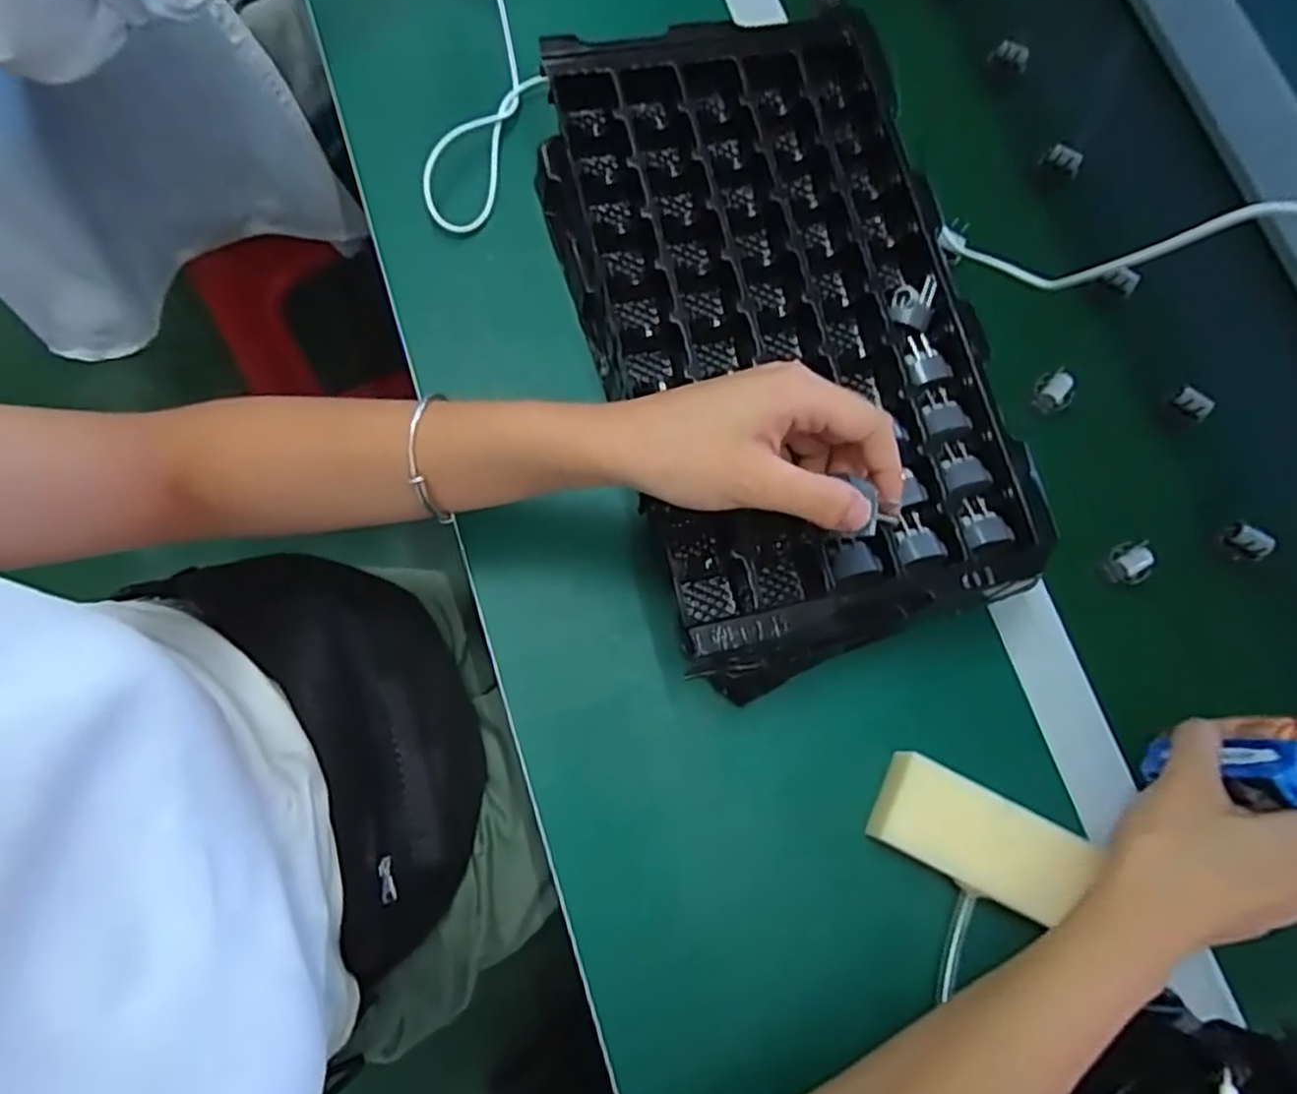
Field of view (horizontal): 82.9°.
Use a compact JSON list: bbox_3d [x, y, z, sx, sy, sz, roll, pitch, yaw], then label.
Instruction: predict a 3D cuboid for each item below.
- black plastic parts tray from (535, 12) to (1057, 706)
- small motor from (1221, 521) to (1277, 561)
[{"bbox_3d":[0.074,-0.117,0.429,0.203,0.091,0.362,-14,77,-3],"label":"black plastic parts tray"},{"bbox_3d":[0.392,-0.004,0.480,0.025,0.016,0.020,41,81,9],"label":"small motor"}]

